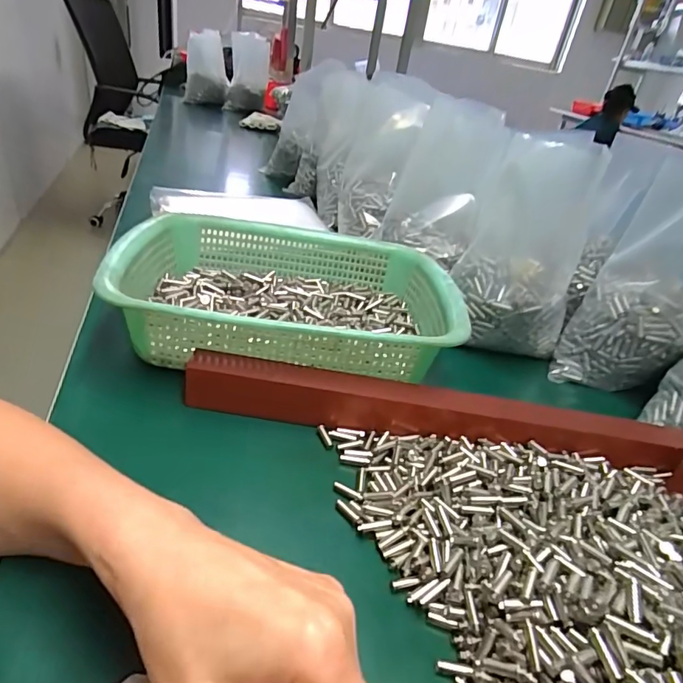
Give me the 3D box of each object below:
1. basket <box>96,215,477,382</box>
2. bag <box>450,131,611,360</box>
[{"bbox_3d":[-0.045,-0.049,0.451,0.292,0.079,0.227,3,34,-7],"label":"basket"},{"bbox_3d":[0.192,-0.097,0.496,0.123,0.198,0.122,20,34,17],"label":"bag"}]

